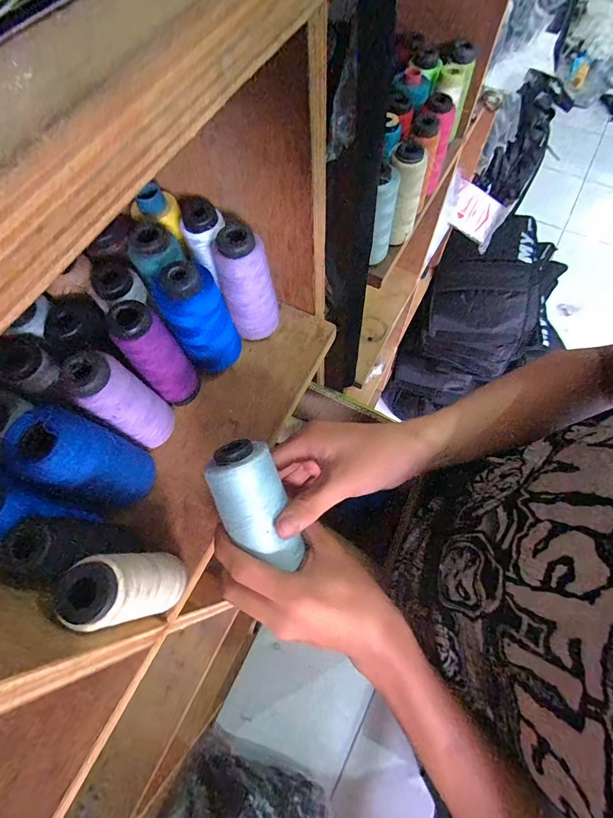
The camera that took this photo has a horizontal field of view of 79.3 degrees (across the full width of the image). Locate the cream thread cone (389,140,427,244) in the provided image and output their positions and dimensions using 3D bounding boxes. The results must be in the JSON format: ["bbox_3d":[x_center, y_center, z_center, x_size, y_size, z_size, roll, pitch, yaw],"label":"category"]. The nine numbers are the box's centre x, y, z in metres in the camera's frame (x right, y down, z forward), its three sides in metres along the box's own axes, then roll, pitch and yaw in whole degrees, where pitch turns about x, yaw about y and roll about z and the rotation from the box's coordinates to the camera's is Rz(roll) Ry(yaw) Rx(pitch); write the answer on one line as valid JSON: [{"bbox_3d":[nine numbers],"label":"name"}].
[{"bbox_3d":[0.118,-0.257,0.450,0.038,0.101,0.043,10,67,6],"label":"cream thread cone"}]

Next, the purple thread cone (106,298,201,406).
[{"bbox_3d":[-0.129,-0.044,0.321,0.038,0.112,0.034,-38,70,-13],"label":"purple thread cone"}]

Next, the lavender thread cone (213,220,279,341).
[{"bbox_3d":[-0.055,-0.113,0.344,0.045,0.109,0.038,-19,67,-6],"label":"lavender thread cone"}]

